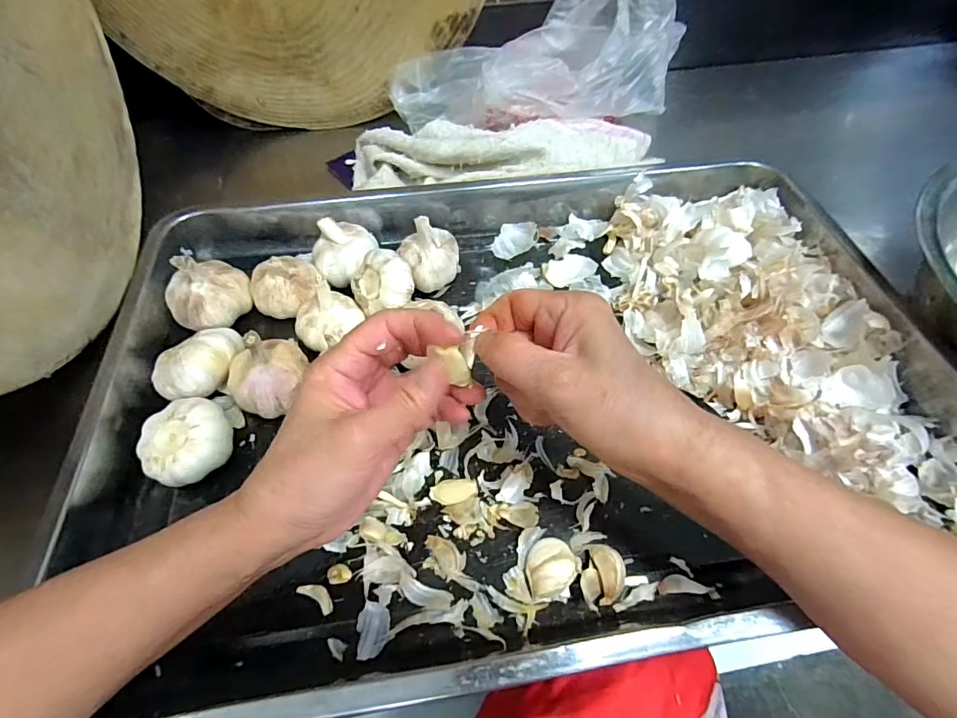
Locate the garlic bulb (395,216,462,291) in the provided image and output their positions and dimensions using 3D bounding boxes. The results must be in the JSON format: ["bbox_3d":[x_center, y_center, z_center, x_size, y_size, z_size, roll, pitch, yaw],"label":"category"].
[{"bbox_3d":[-0.042,-0.092,0.394,0.050,0.057,0.043,-6,57,-3],"label":"garlic bulb"}]

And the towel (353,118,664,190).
[{"bbox_3d":[0.025,-0.219,0.481,0.319,0.047,0.084,-2,57,0],"label":"towel"}]

